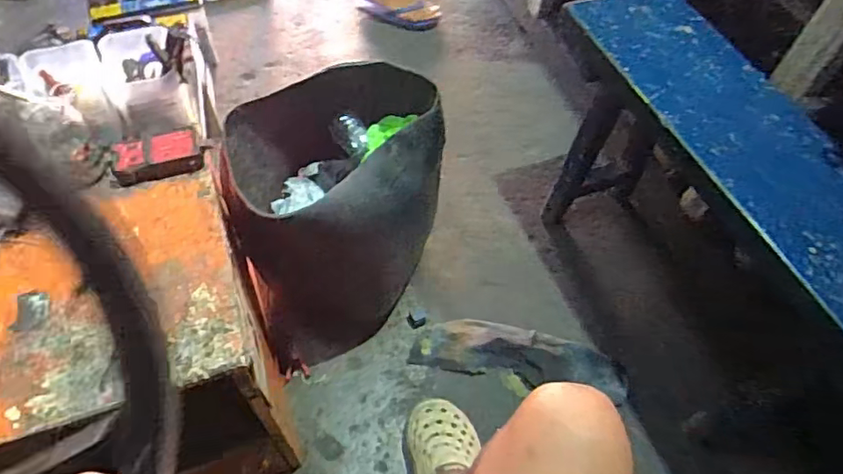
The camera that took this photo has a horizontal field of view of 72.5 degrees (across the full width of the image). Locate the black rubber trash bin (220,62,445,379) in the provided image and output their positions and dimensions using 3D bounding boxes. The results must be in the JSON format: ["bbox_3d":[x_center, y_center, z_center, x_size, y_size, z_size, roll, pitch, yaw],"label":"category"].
[{"bbox_3d":[-0.143,-0.040,1.061,0.366,0.398,0.364,-15,59,-13],"label":"black rubber trash bin"}]

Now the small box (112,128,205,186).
[{"bbox_3d":[-0.337,-0.104,0.736,0.107,0.028,0.055,-10,58,-10],"label":"small box"}]

